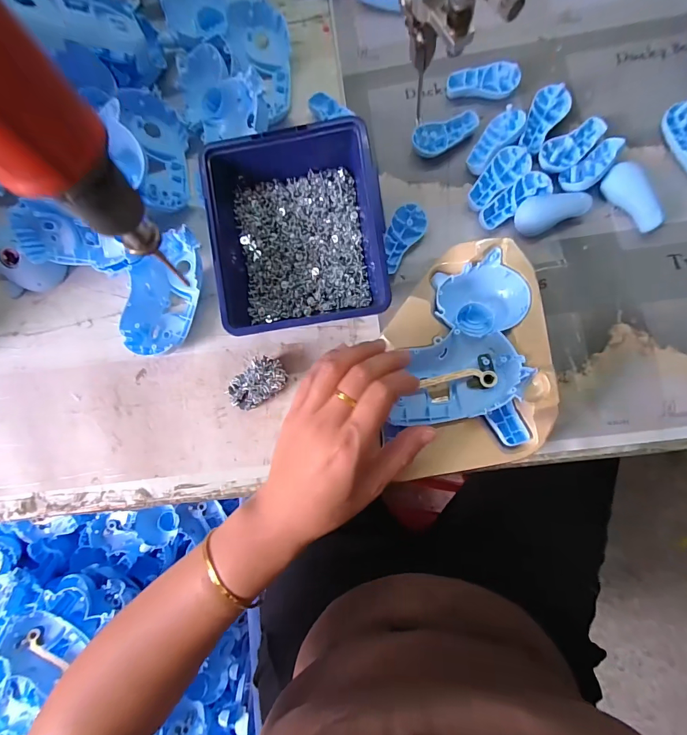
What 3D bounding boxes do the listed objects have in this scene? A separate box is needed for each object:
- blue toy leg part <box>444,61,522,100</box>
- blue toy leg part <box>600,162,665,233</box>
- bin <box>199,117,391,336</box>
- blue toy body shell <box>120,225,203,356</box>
[{"bbox_3d":[0.141,-0.288,0.385,0.069,0.016,0.032,-4,82,4],"label":"blue toy leg part"},{"bbox_3d":[0.264,-0.154,0.346,0.025,0.018,0.066,-23,81,1],"label":"blue toy leg part"},{"bbox_3d":[-0.039,-0.117,0.343,0.145,0.074,0.168,-7,82,3],"label":"bin"},{"bbox_3d":[-0.172,-0.071,0.370,0.060,0.031,0.120,13,84,6],"label":"blue toy body shell"}]

